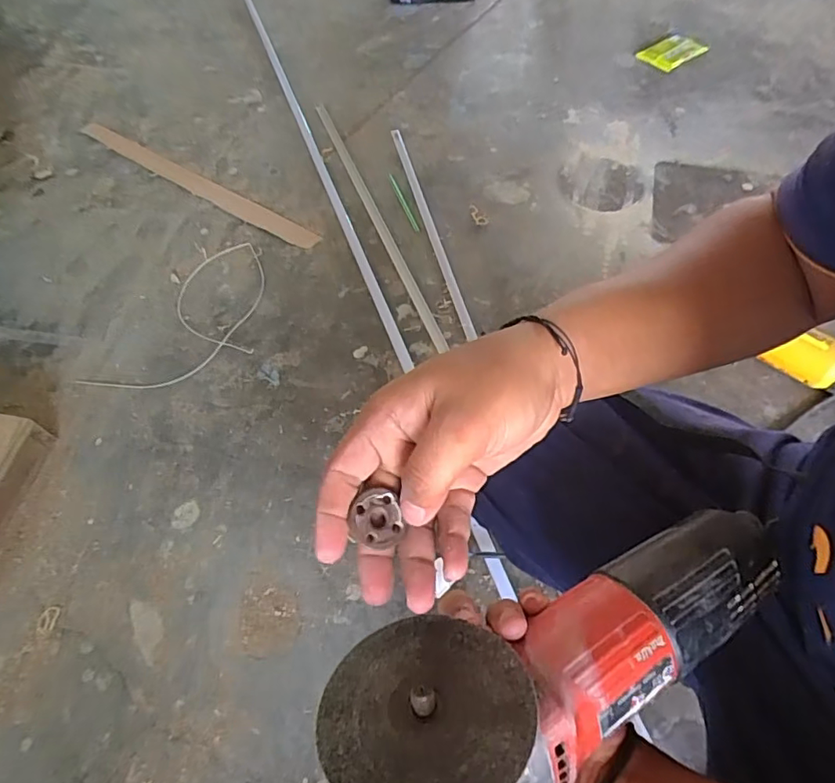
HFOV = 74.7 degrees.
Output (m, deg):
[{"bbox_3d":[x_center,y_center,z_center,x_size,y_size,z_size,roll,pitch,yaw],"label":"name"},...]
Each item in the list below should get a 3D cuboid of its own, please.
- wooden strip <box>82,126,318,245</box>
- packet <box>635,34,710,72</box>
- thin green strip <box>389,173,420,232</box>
[{"bbox_3d":[-0.467,-0.437,1.133,0.680,0.014,0.054,30,64,20],"label":"wooden strip"},{"bbox_3d":[0.602,-0.804,1.289,0.145,0.024,0.101,-35,63,-18],"label":"packet"},{"bbox_3d":[-0.027,-0.368,1.065,0.013,0.010,0.171,-17,58,-8],"label":"thin green strip"}]

